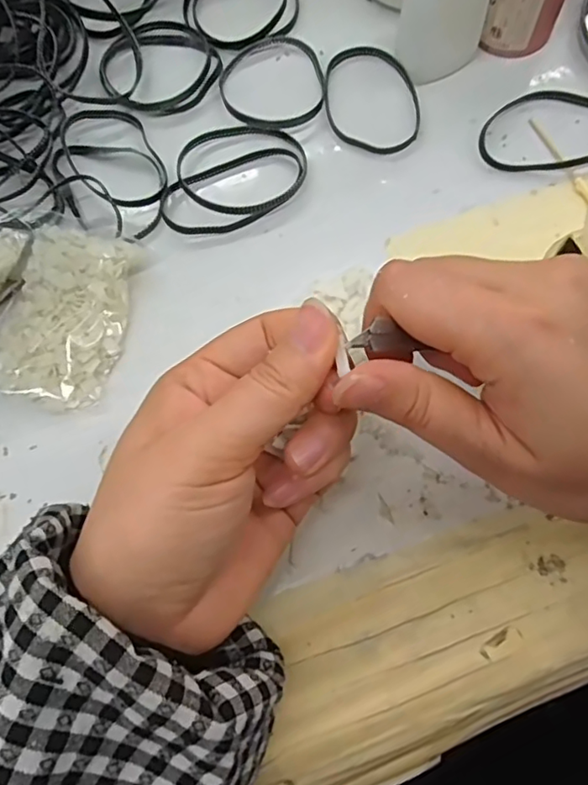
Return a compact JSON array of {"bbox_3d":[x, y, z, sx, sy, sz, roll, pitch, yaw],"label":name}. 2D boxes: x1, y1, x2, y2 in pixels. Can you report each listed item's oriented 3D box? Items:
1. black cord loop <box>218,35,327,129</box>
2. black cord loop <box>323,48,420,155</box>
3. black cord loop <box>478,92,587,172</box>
[{"bbox_3d":[-0.011,-0.165,0.306,0.057,0.006,0.062,-1,73,2],"label":"black cord loop"},{"bbox_3d":[0.040,-0.153,0.299,0.049,0.004,0.065,-5,73,1],"label":"black cord loop"},{"bbox_3d":[0.127,-0.133,0.290,0.071,0.005,0.050,-18,74,-3],"label":"black cord loop"}]

